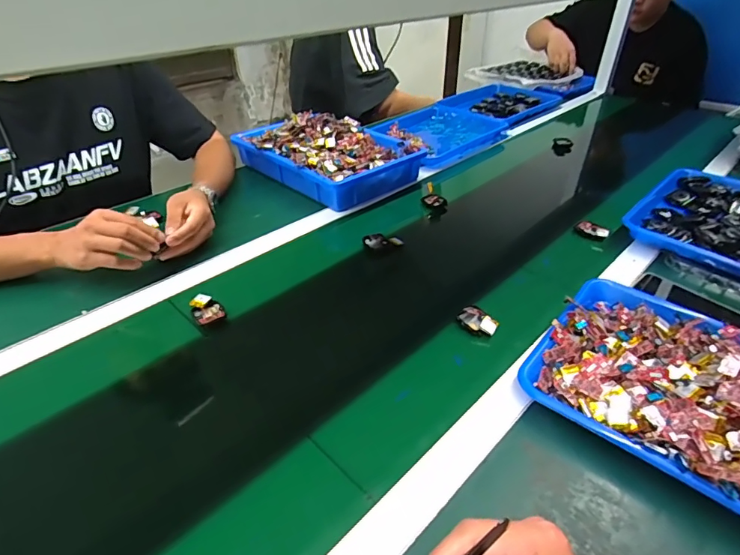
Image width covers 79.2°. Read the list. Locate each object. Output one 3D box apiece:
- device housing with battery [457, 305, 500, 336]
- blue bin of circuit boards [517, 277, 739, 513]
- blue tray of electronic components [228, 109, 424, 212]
[{"bbox_3d":[0.137,0.054,0.563,0.033,0.018,0.047,-28,44,-34],"label":"device housing with battery"},{"bbox_3d":[0.350,0.115,0.450,0.329,0.065,0.245,26,43,32],"label":"blue bin of circuit boards"},{"bbox_3d":[-0.091,-0.266,0.956,0.256,0.092,0.349,-29,44,-35],"label":"blue tray of electronic components"}]

